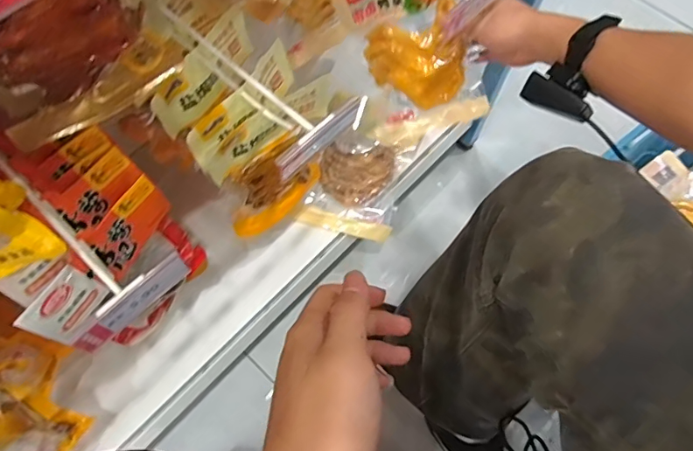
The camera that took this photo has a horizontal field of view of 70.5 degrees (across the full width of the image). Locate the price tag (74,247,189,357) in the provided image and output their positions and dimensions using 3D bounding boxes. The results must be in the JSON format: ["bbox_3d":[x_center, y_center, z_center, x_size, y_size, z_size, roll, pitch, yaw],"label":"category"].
[{"bbox_3d":[-0.167,0.061,0.386,0.011,0.032,0.097,41,72,14],"label":"price tag"}]

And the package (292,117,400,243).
[{"bbox_3d":[0.014,-0.075,0.778,0.138,0.025,0.181,13,67,4],"label":"package"}]

